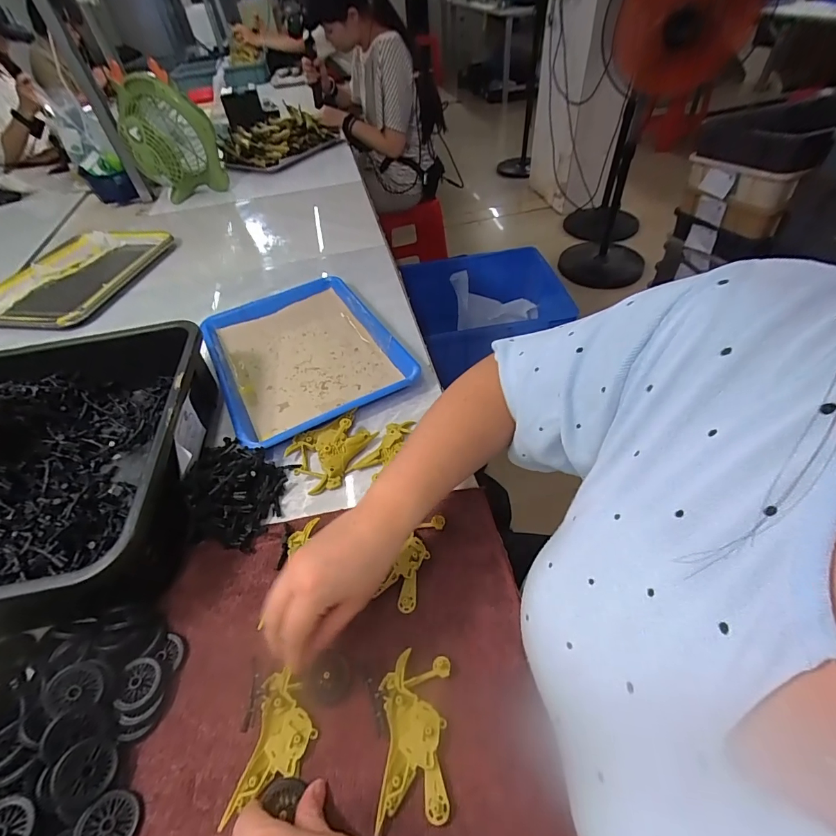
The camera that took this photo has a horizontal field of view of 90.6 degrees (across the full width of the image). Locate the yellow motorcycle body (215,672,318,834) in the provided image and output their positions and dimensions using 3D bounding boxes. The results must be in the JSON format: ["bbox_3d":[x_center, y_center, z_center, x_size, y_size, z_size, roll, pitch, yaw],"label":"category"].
[{"bbox_3d":[-0.105,0.245,0.309,0.047,0.009,0.086,3,47,8],"label":"yellow motorcycle body"}]

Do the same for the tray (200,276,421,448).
[{"bbox_3d":[-0.180,-0.106,0.634,0.245,0.031,0.331,-24,50,-17],"label":"tray"}]

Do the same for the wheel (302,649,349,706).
[{"bbox_3d":[-0.073,0.211,0.335,0.034,0.008,0.035,-2,47,2],"label":"wheel"}]

